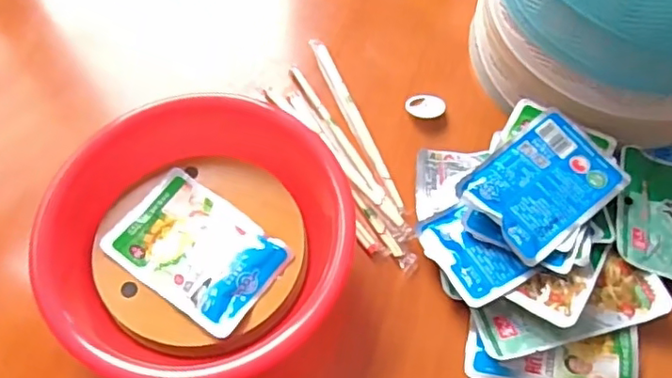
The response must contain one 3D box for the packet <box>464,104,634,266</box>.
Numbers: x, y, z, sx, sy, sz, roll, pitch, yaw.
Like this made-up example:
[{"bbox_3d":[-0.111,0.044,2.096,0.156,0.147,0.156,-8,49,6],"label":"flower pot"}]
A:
[{"bbox_3d":[0.167,-0.005,0.479,0.122,0.009,0.085,-37,68,-18],"label":"packet"}]

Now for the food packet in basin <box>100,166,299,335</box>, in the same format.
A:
[{"bbox_3d":[-0.108,0.047,0.471,0.128,0.013,0.090,31,65,16],"label":"food packet in basin"}]

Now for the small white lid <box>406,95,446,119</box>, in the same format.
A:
[{"bbox_3d":[0.086,-0.080,0.572,0.037,0.007,0.024,11,61,6],"label":"small white lid"}]

